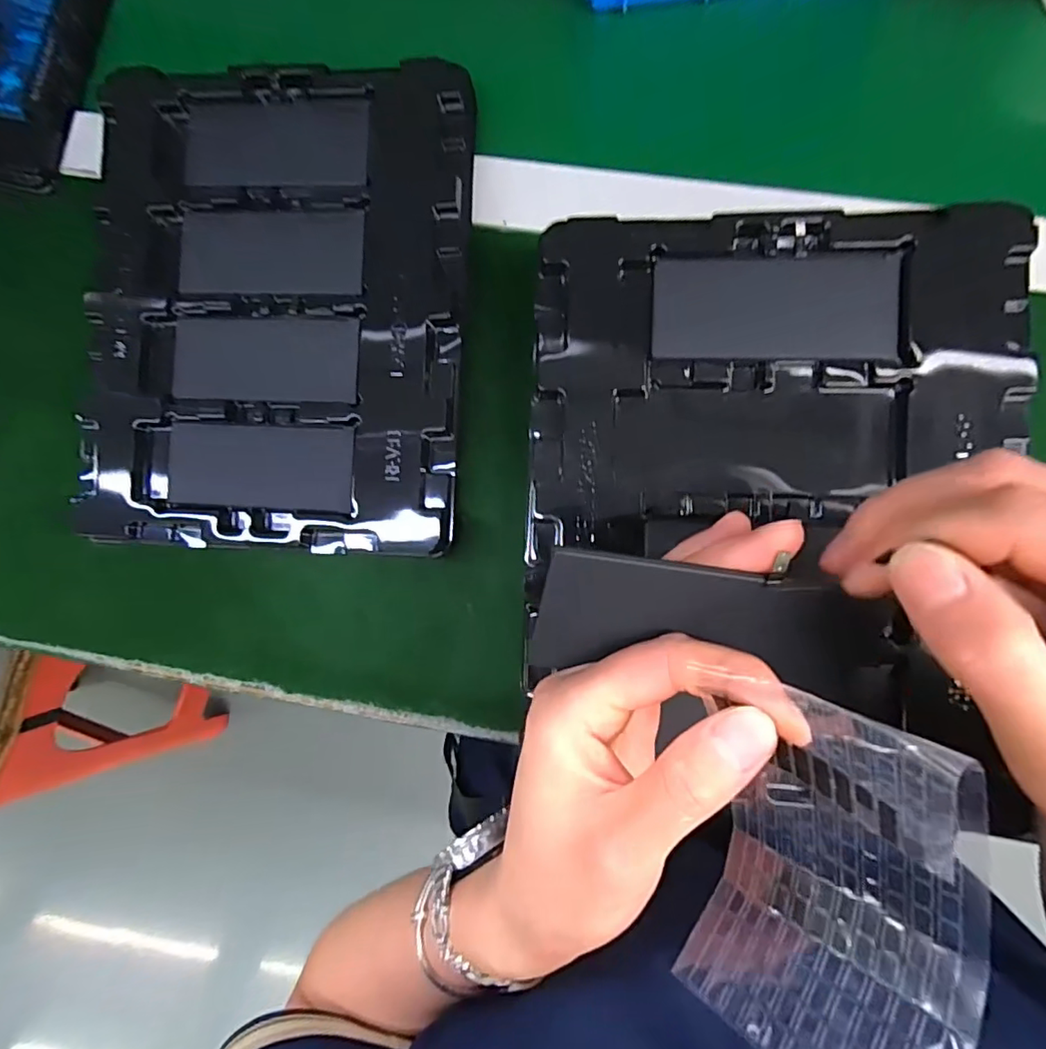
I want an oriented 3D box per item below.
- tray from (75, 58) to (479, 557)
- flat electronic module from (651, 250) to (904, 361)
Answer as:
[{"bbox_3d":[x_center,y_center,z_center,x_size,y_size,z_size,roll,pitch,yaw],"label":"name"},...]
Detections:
[{"bbox_3d":[-0.141,-0.122,0.322,0.213,0.023,0.270,3,90,5],"label":"tray"},{"bbox_3d":[0.117,-0.102,0.259,0.108,0.008,0.050,2,90,5],"label":"flat electronic module"}]

